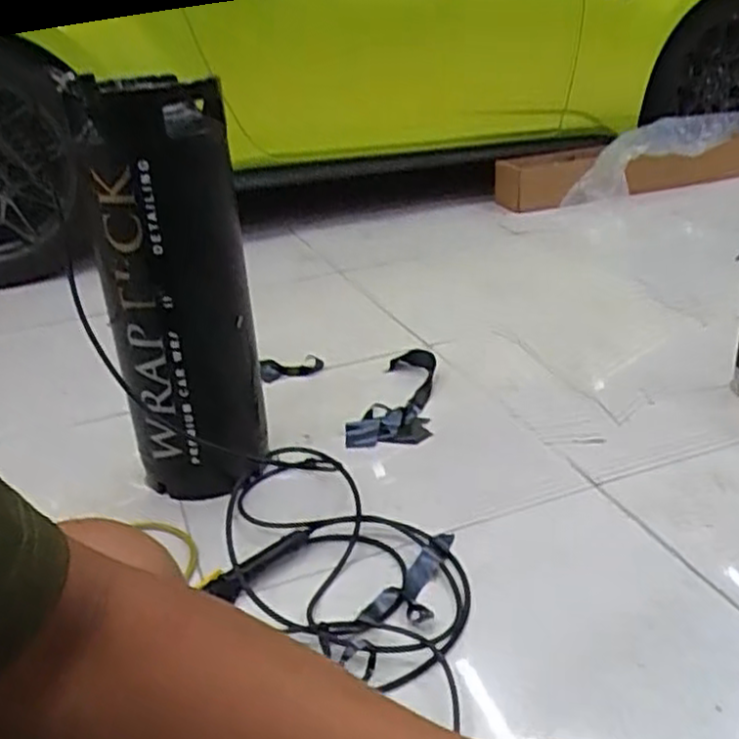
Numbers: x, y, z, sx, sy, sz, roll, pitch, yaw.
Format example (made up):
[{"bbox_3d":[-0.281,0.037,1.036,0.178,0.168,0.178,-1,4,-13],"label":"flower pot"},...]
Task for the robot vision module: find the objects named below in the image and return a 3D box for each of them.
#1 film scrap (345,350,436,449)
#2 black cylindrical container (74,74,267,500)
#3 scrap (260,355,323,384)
[{"bbox_3d":[0.050,0.046,1.485,0.146,0.040,0.343,1,26,8],"label":"film scrap"},{"bbox_3d":[-0.288,-0.101,1.141,0.205,0.608,0.214,-8,26,-10],"label":"black cylindrical container"},{"bbox_3d":[-0.169,-0.007,1.631,0.139,0.033,0.066,-11,27,-14],"label":"scrap"}]

